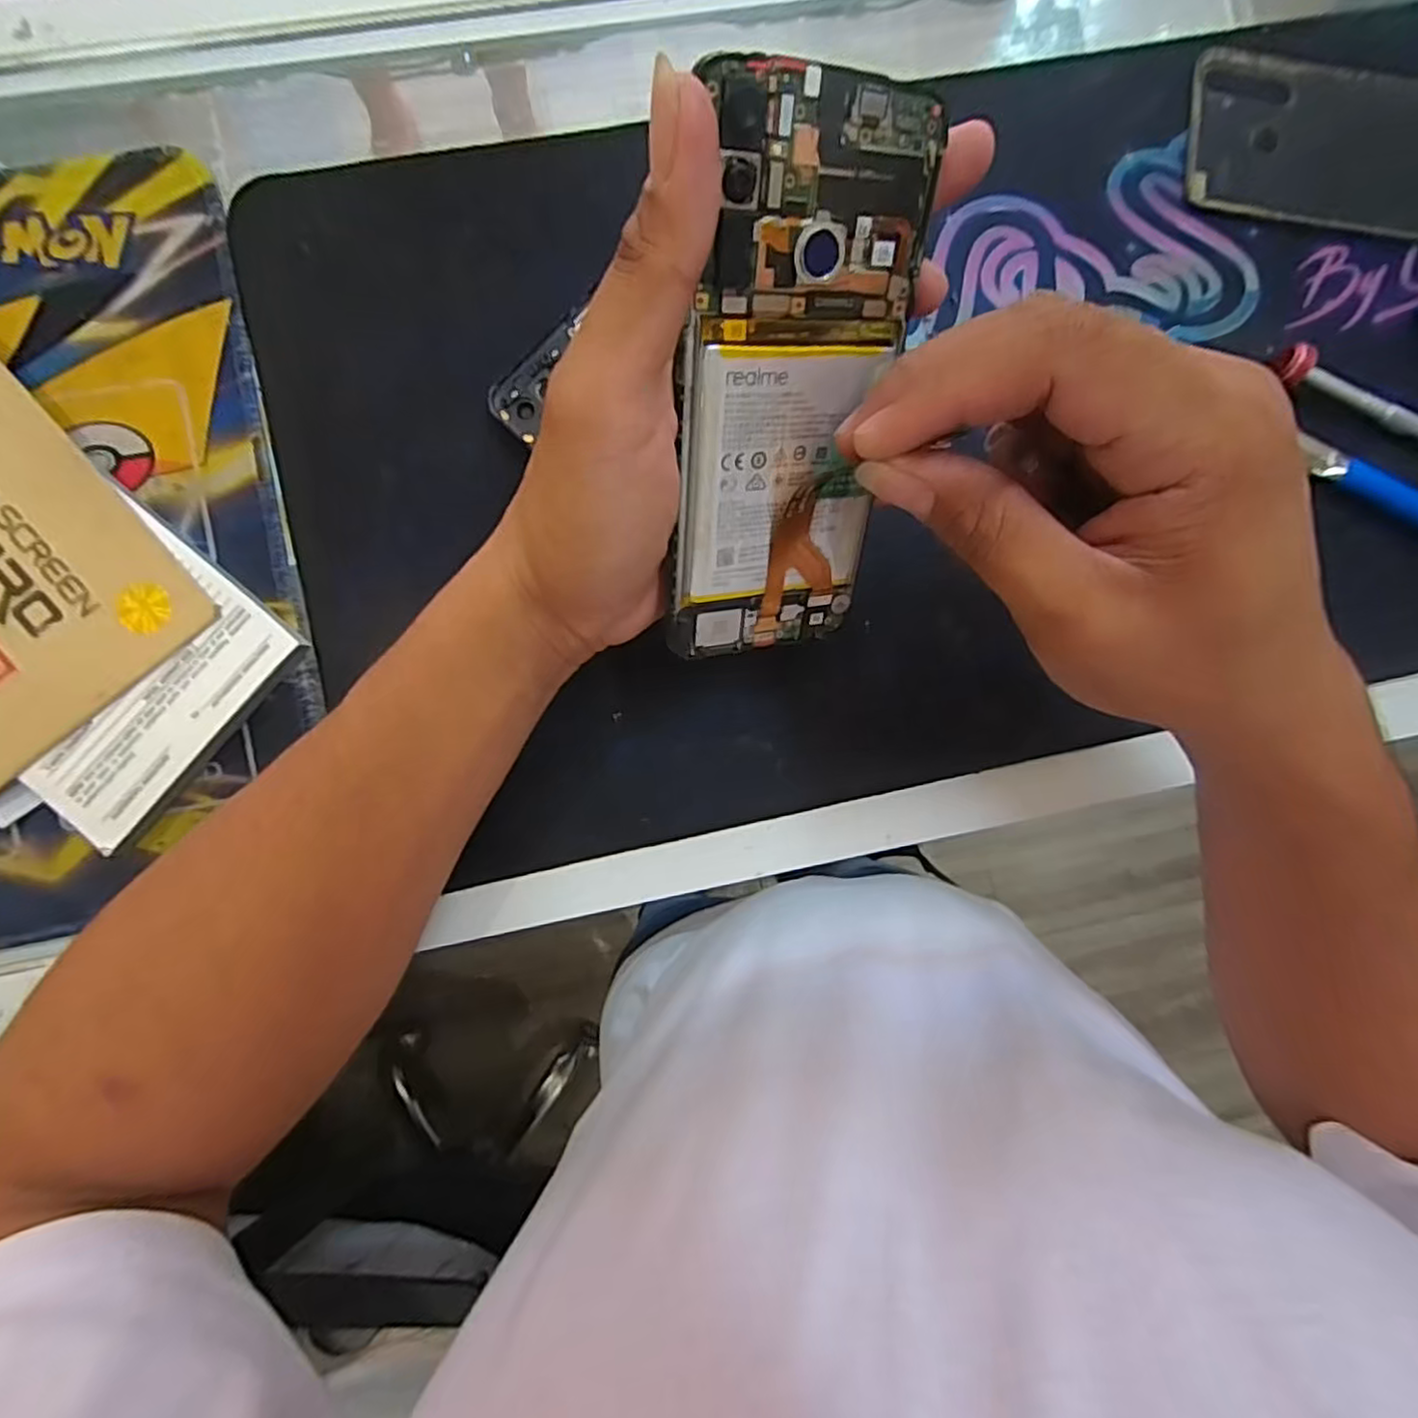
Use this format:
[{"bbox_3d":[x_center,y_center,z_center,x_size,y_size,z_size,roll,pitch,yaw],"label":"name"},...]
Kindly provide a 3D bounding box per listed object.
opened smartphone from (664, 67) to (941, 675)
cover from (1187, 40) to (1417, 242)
[{"bbox_3d":[0.024,-0.085,0.203,0.064,0.004,0.152,-10,128,-21],"label":"opened smartphone"},{"bbox_3d":[0.294,-0.255,0.313,0.154,0.010,0.081,2,89,-3],"label":"cover"}]

